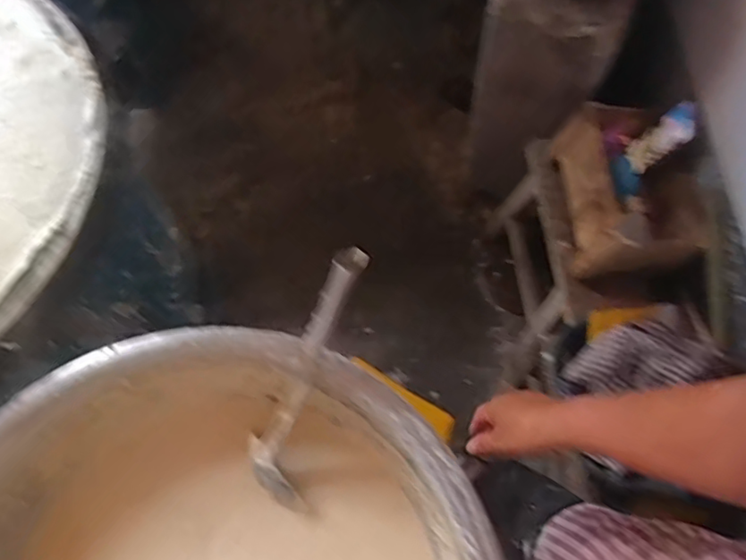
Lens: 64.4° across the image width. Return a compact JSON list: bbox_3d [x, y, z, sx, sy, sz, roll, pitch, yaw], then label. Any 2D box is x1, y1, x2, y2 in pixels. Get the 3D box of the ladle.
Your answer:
[{"bbox_3d":[-0.066,0.105,0.600,0.088,0.044,0.309,26,116,10],"label":"ladle"}]

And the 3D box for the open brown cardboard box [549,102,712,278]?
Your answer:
[{"bbox_3d":[0.413,-0.148,0.964,0.179,0.100,0.269,-4,69,-1],"label":"open brown cardboard box"}]

